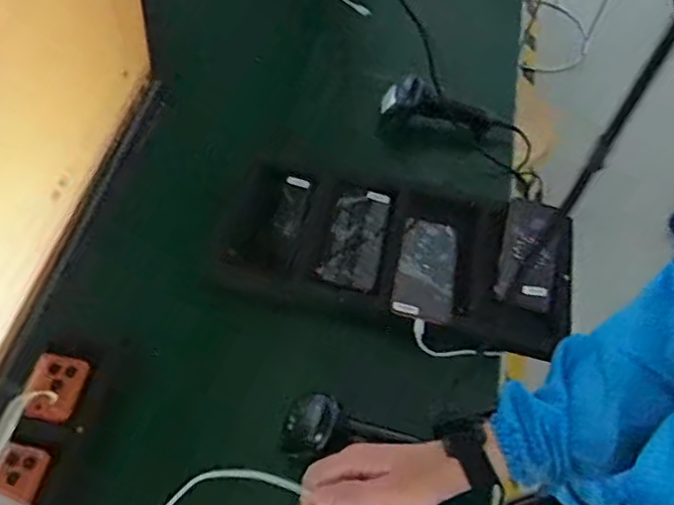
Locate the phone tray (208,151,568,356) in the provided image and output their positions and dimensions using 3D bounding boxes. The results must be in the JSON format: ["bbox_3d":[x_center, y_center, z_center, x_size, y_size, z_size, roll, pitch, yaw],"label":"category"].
[{"bbox_3d":[0.083,-0.008,0.869,0.456,0.036,0.226,13,59,5],"label":"phone tray"}]

